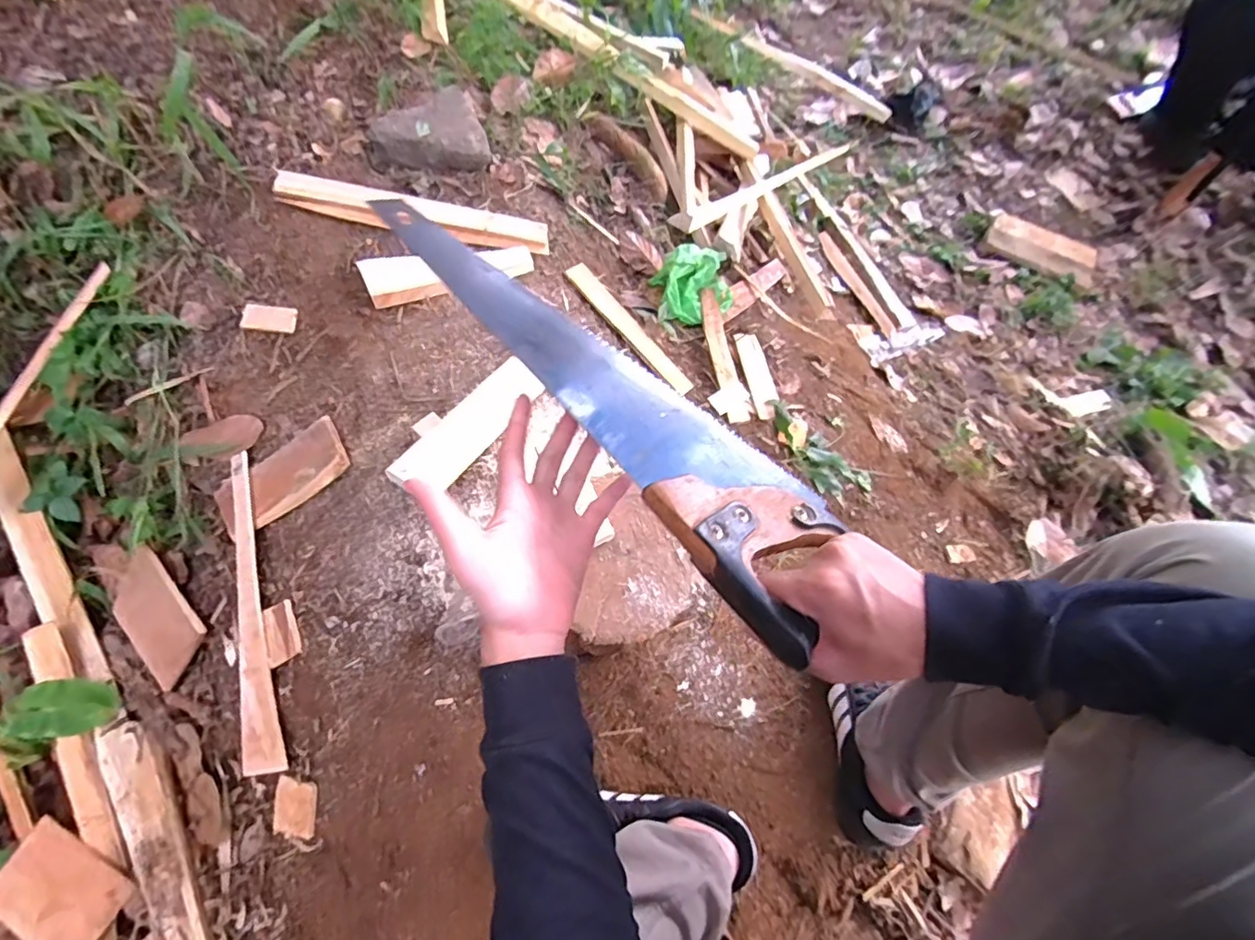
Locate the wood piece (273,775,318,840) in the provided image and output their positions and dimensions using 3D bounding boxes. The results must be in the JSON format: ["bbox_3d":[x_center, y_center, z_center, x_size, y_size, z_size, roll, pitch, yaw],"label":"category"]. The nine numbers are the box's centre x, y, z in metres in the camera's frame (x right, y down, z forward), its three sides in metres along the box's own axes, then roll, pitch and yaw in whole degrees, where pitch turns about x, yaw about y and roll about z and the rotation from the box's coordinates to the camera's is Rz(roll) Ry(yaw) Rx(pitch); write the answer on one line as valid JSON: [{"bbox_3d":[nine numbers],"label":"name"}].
[{"bbox_3d":[-0.389,0.394,0.644,0.059,0.005,0.066,-1,88,15],"label":"wood piece"}]

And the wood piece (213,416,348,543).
[{"bbox_3d":[-0.463,0.013,0.739,0.189,0.013,0.086,-32,76,3],"label":"wood piece"}]

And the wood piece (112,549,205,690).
[{"bbox_3d":[-0.631,0.197,0.738,0.175,0.011,0.107,37,98,21],"label":"wood piece"}]

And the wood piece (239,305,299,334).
[{"bbox_3d":[-0.516,-0.219,0.797,0.079,0.010,0.039,8,81,4],"label":"wood piece"}]

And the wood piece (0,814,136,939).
[{"bbox_3d":[-0.696,0.518,0.676,0.149,0.006,0.108,33,70,3],"label":"wood piece"}]

